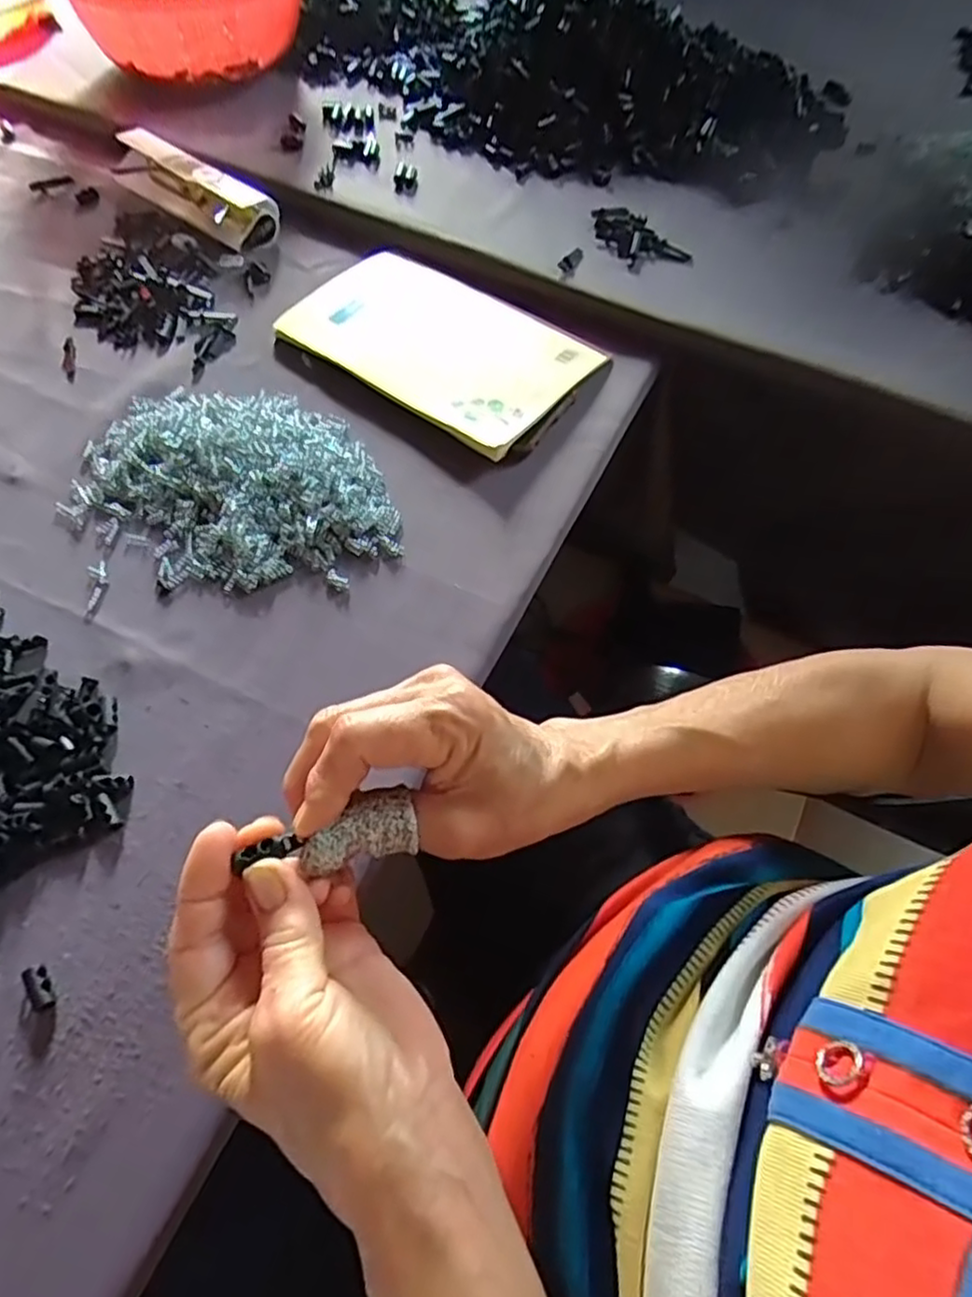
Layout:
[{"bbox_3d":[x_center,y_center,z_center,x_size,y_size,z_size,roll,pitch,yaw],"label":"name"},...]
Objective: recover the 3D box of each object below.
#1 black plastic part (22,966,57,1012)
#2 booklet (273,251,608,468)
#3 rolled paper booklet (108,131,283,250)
[{"bbox_3d":[-0.193,0.147,0.295,0.010,0.006,0.020,-32,67,-17],"label":"black plastic part"},{"bbox_3d":[-0.032,-0.220,0.488,0.209,0.016,0.138,33,65,15],"label":"booklet"},{"bbox_3d":[-0.237,-0.371,0.554,0.151,0.035,0.040,34,66,15],"label":"rolled paper booklet"}]

